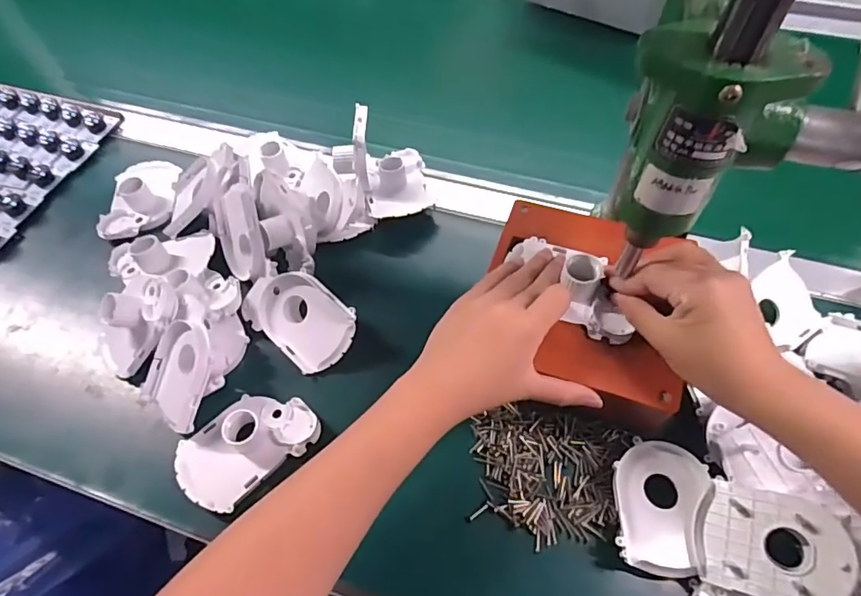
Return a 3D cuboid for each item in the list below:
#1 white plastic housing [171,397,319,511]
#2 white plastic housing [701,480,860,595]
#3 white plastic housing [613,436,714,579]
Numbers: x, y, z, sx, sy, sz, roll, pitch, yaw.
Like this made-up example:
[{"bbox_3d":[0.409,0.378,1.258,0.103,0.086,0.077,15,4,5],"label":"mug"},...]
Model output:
[{"bbox_3d":[-0.143,0.108,0.386,0.102,0.029,0.066,-36,63,-19],"label":"white plastic housing"},{"bbox_3d":[0.212,0.154,0.315,0.081,0.018,0.064,-1,62,42],"label":"white plastic housing"},{"bbox_3d":[0.159,0.145,0.352,0.060,0.028,0.083,8,58,7],"label":"white plastic housing"}]

